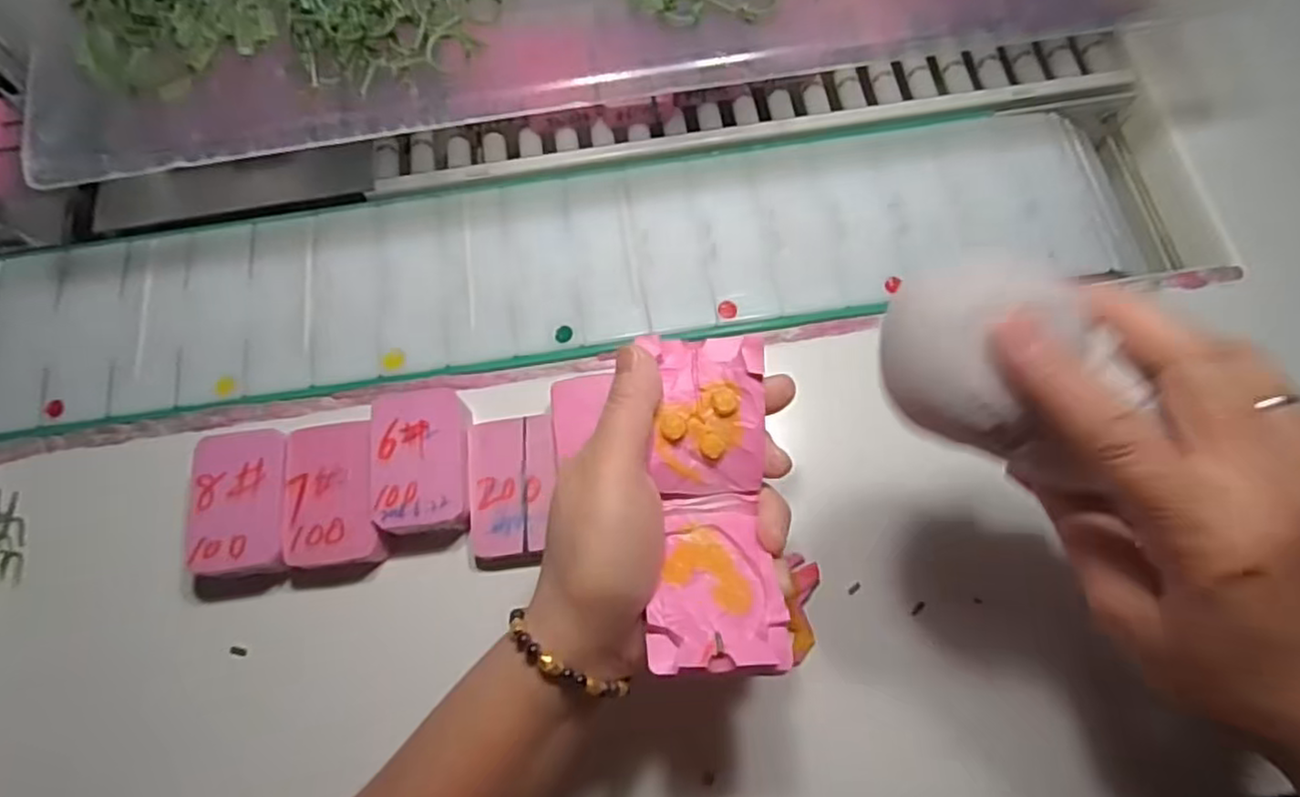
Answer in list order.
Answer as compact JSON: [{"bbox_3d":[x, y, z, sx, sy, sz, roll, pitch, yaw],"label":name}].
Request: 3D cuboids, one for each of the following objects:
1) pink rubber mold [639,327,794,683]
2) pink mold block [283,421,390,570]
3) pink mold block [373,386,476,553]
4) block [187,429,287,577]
[{"bbox_3d":[0.026,0.040,0.282,0.048,0.031,0.131,0,69,1],"label":"pink rubber mold"},{"bbox_3d":[-0.161,0.051,0.360,0.044,0.024,0.071,-8,72,-1],"label":"pink mold block"},{"bbox_3d":[-0.117,0.037,0.360,0.048,0.025,0.080,-4,72,0],"label":"pink mold block"},{"bbox_3d":[-0.206,0.054,0.356,0.046,0.028,0.071,-9,72,-1],"label":"block"}]

